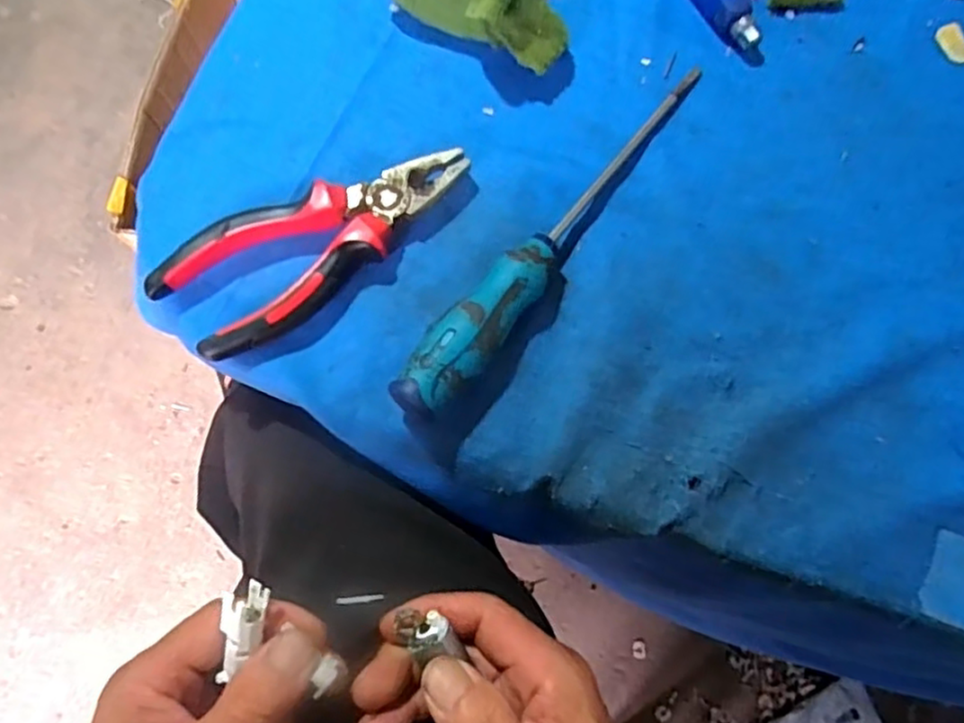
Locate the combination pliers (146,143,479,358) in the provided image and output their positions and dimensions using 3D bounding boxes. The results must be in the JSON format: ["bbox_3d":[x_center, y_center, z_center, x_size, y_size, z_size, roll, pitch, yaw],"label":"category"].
[{"bbox_3d":[-0.076,-0.055,0.331,0.160,0.021,0.057,-25,79,-9],"label":"combination pliers"}]

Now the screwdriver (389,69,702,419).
[{"bbox_3d":[0.041,-0.069,0.333,0.027,0.033,0.241,37,77,6],"label":"screwdriver"}]

